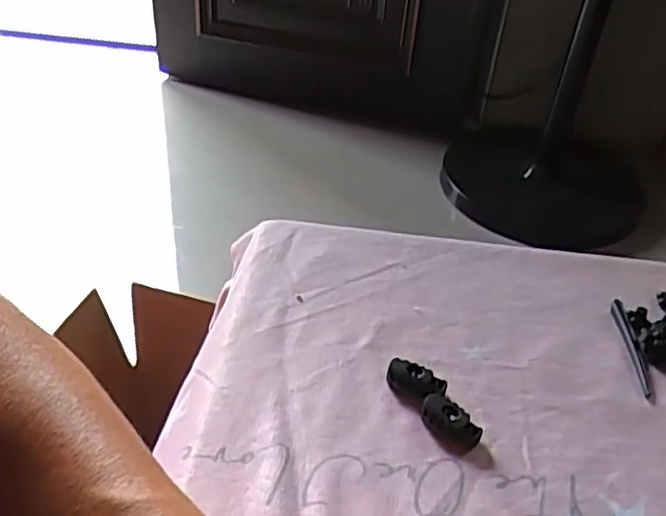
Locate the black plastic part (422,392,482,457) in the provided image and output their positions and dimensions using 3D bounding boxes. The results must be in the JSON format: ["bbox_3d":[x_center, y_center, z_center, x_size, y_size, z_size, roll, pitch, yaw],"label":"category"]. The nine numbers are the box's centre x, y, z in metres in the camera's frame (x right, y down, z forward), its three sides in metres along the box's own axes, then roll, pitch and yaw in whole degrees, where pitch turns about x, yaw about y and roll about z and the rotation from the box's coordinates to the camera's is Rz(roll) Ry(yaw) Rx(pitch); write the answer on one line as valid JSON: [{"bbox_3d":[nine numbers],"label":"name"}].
[{"bbox_3d":[0.052,0.074,0.310,0.016,0.008,0.029,-25,47,-32],"label":"black plastic part"}]

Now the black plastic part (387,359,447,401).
[{"bbox_3d":[0.039,0.059,0.326,0.028,0.009,0.015,23,42,23],"label":"black plastic part"}]

